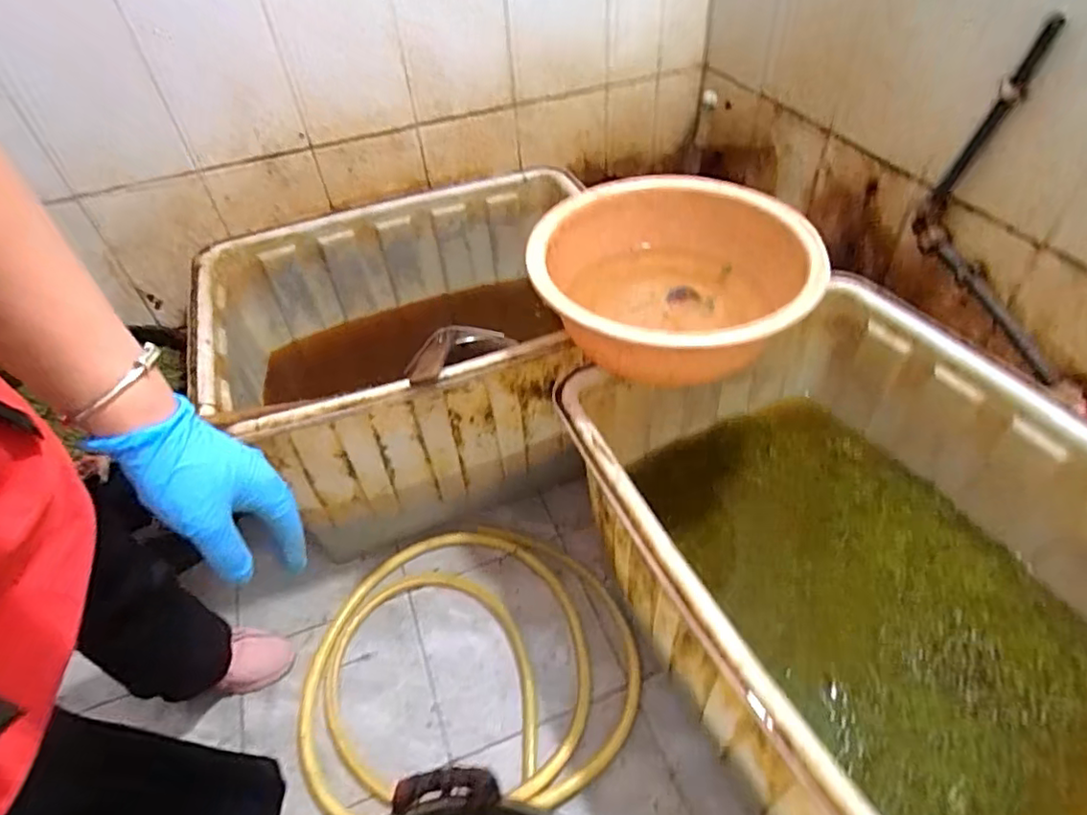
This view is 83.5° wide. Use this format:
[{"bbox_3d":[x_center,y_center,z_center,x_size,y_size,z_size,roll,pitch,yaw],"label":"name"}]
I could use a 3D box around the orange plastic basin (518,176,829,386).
[{"bbox_3d":[0.183,-0.166,0.863,0.354,0.159,0.365,-3,47,3],"label":"orange plastic basin"}]

